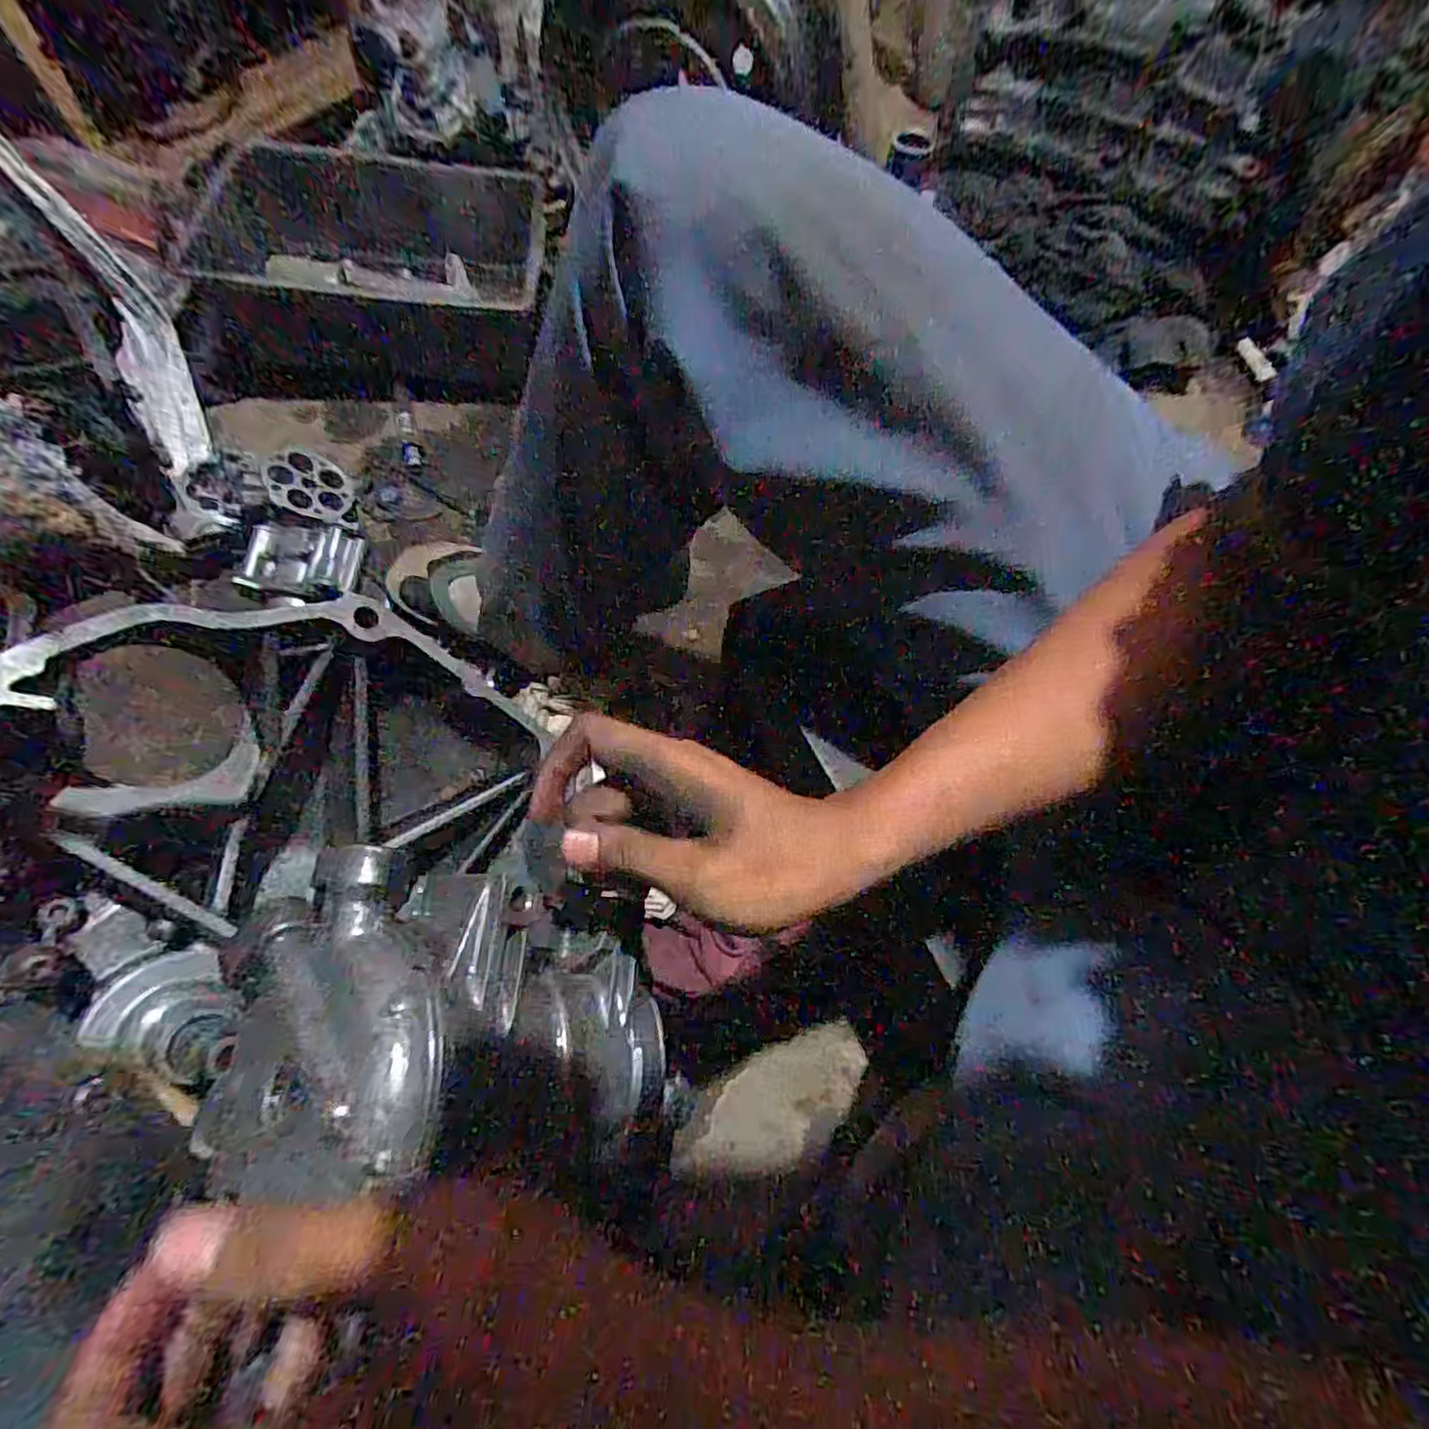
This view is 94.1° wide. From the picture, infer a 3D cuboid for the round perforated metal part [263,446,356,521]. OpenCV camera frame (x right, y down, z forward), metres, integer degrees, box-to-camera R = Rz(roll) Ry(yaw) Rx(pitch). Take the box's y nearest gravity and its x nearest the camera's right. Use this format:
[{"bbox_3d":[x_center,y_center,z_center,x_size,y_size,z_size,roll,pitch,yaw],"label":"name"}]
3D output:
[{"bbox_3d":[-0.443,-0.255,0.730,0.083,0.009,0.080,5,68,-38],"label":"round perforated metal part"}]

